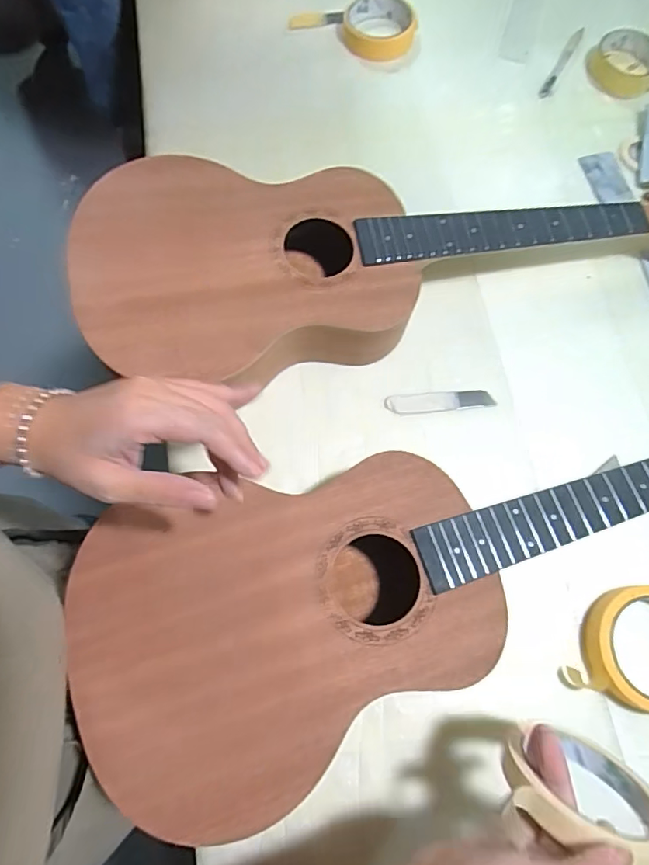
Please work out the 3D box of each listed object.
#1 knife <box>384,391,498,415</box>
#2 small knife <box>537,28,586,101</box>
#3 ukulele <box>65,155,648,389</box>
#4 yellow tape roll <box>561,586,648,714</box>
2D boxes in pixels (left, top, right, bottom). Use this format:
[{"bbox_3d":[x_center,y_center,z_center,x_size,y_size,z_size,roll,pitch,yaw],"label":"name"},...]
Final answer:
[{"bbox_3d":[0.110,-0.029,0.498,0.102,0.005,0.020,-5,72,-2],"label":"knife"},{"bbox_3d":[0.287,-0.447,0.625,0.013,0.005,0.125,28,74,8],"label":"small knife"},{"bbox_3d":[0.080,-0.161,0.494,0.588,0.068,0.200,-7,72,-8],"label":"ukulele"},{"bbox_3d":[0.257,0.172,0.418,0.102,0.027,0.093,0,72,0],"label":"yellow tape roll"}]

